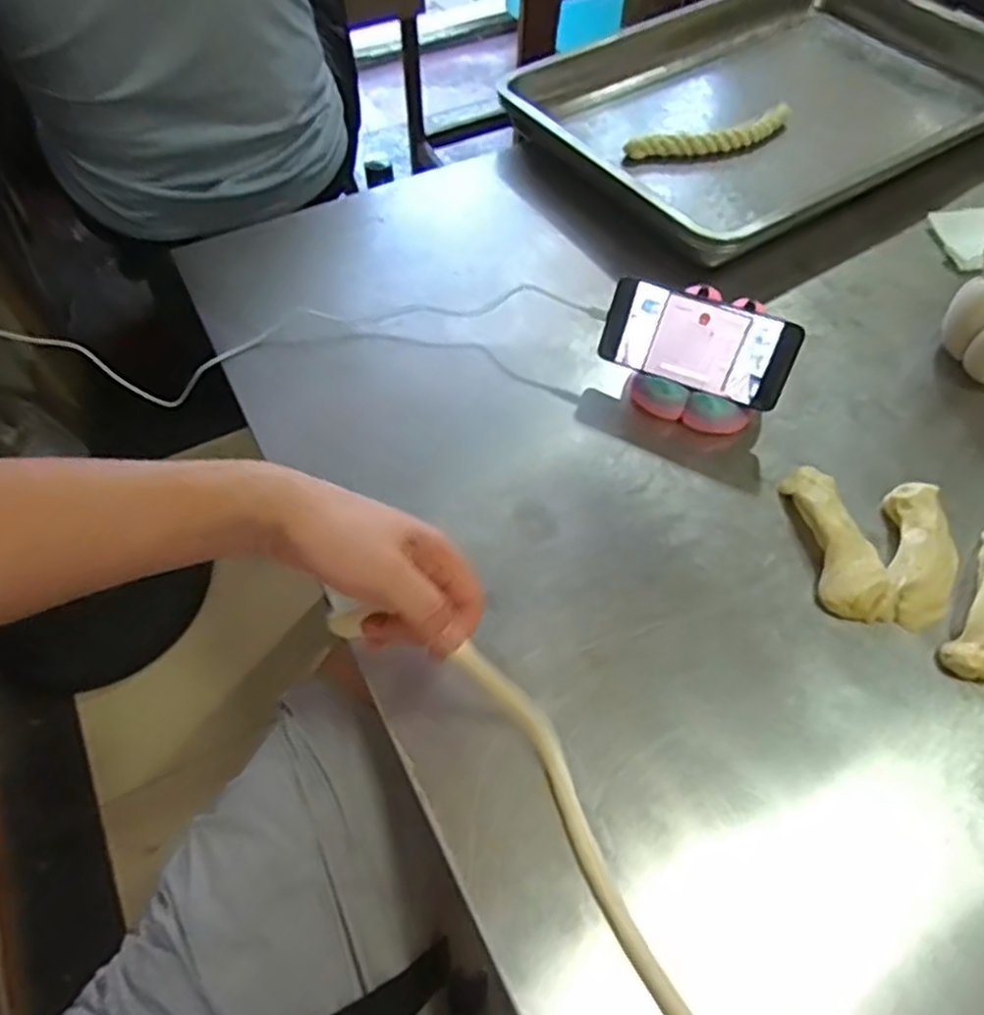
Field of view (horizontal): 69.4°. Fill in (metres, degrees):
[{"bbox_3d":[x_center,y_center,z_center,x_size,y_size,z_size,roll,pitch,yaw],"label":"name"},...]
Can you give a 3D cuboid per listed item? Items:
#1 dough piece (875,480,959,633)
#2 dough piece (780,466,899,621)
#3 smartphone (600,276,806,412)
[{"bbox_3d":[0.337,0.039,0.561,0.047,0.035,0.126,19,60,13],"label":"dough piece"},{"bbox_3d":[0.274,0.025,0.566,0.048,0.034,0.133,-3,57,-1],"label":"dough piece"},{"bbox_3d":[0.195,-0.149,0.656,0.185,0.011,0.081,15,92,-6],"label":"smartphone"}]

